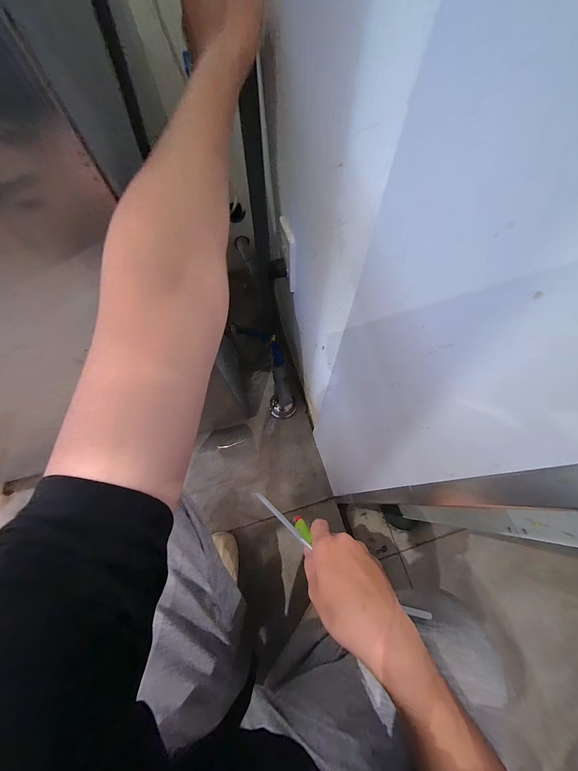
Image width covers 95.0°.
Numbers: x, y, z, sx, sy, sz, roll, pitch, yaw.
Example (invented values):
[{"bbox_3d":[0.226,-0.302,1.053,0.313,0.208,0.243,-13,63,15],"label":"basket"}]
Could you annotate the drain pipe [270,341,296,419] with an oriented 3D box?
[{"bbox_3d":[-0.026,-0.009,0.797,0.075,0.079,0.234,-6,104,-2],"label":"drain pipe"}]

